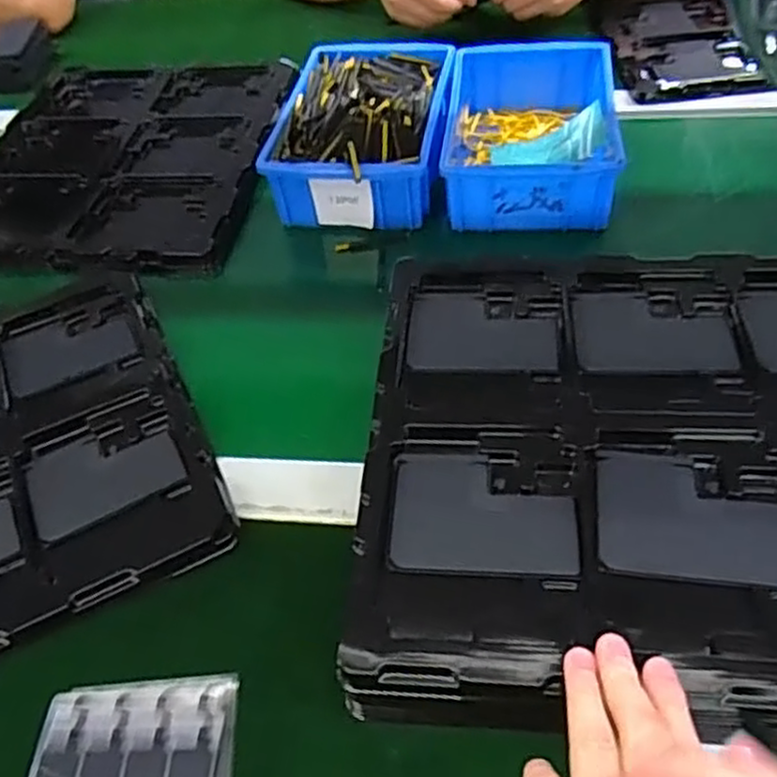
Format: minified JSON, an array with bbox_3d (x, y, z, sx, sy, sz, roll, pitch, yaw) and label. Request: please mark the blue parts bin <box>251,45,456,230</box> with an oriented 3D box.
[{"bbox_3d":[-0.016,-0.230,0.644,0.139,0.068,0.212,4,49,10],"label":"blue parts bin"}]

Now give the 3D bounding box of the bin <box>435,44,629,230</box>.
[{"bbox_3d":[0.117,-0.215,0.619,0.131,0.060,0.203,3,48,9],"label":"bin"}]

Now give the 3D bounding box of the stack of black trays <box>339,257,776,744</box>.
[{"bbox_3d":[0.150,0.039,0.402,0.312,0.054,0.286,0,48,7],"label":"stack of black trays"}]

